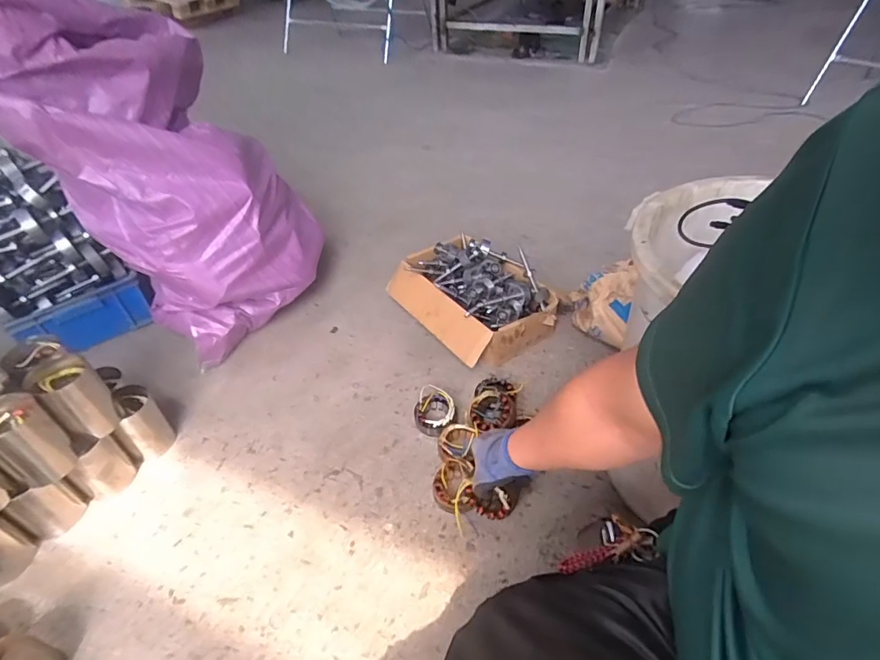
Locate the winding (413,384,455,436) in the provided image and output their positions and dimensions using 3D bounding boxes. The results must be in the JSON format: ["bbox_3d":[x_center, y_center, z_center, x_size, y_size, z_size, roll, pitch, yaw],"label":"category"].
[{"bbox_3d":[-0.012,0.169,0.987,0.088,0.050,0.097,13,44,16],"label":"winding"}]

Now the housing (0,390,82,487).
[{"bbox_3d":[-0.677,0.176,0.773,0.090,0.137,0.090,23,48,24],"label":"housing"}]

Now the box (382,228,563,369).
[{"bbox_3d":[0.083,-0.098,1.167,0.283,0.128,0.390,-31,50,-29],"label":"box"}]

